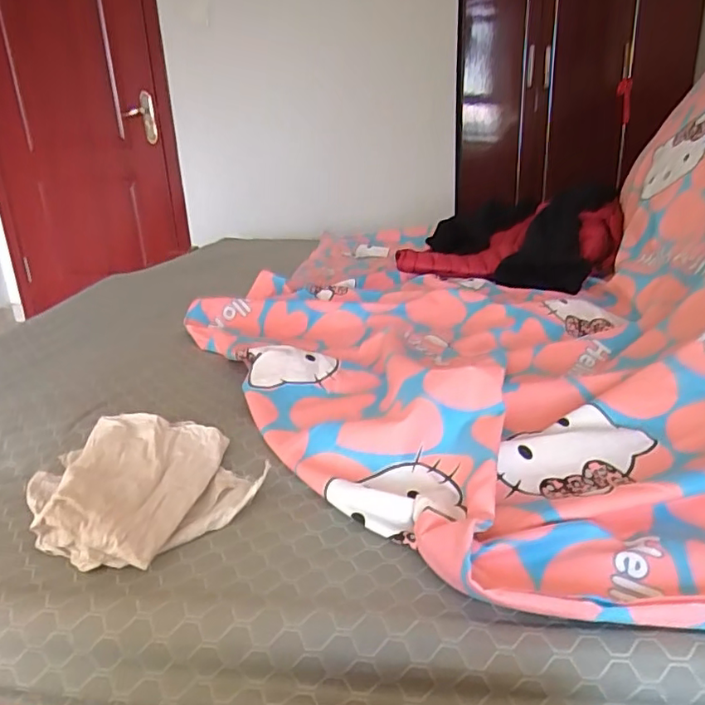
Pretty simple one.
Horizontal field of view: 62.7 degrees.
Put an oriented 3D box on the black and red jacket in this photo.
[{"bbox_3d":[0.401,-0.299,1.495,0.524,0.163,0.436,11,25,30],"label":"black and red jacket"}]

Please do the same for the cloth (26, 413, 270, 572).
[{"bbox_3d":[-0.239,0.140,0.645,0.215,0.062,0.250,-19,26,-35],"label":"cloth"}]

